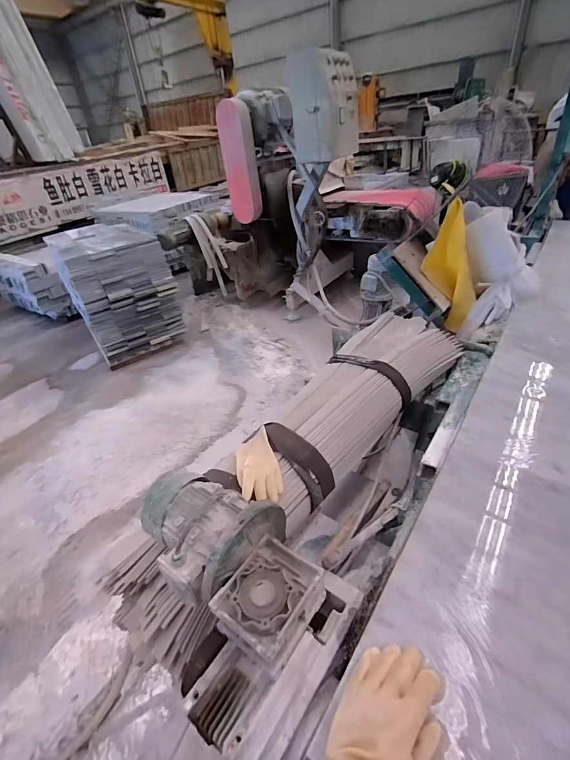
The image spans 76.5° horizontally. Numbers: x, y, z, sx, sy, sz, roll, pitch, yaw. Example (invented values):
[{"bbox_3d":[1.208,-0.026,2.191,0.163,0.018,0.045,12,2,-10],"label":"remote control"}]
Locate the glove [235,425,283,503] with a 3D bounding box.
[{"bbox_3d":[-0.076,0.219,0.968,0.105,0.033,0.239,-13,36,-8],"label":"glove"}]

